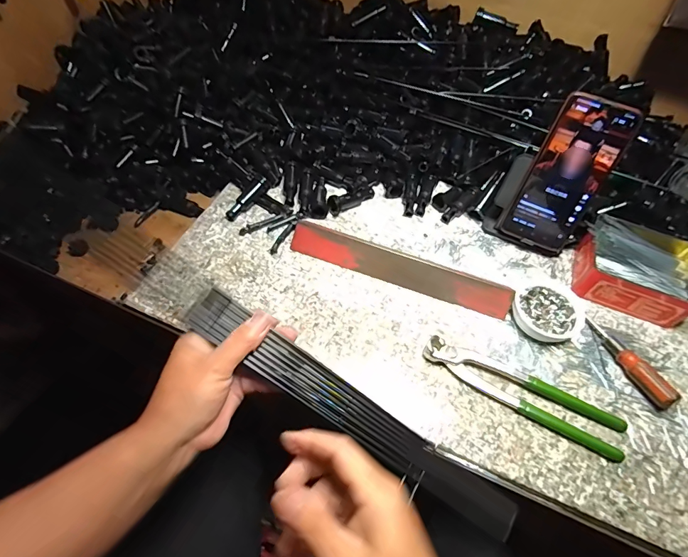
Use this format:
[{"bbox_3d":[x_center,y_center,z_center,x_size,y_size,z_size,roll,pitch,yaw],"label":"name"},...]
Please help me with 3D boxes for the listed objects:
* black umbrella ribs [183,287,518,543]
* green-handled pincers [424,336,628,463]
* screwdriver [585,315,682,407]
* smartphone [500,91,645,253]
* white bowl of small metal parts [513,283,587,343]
[{"bbox_3d":[0.007,0.114,0.338,0.312,0.025,0.034,35,58,1],"label":"black umbrella ribs"},{"bbox_3d":[0.175,0.111,0.395,0.198,0.017,0.043,24,56,11],"label":"green-handled pincers"},{"bbox_3d":[0.297,0.087,0.421,0.019,0.027,0.106,-18,59,-17],"label":"screwdriver"},{"bbox_3d":[0.251,-0.114,0.456,0.077,0.166,0.007,25,32,12],"label":"smartphone"},{"bbox_3d":[0.226,0.035,0.447,0.071,0.023,0.079,28,57,14],"label":"white bowl of small metal parts"}]

